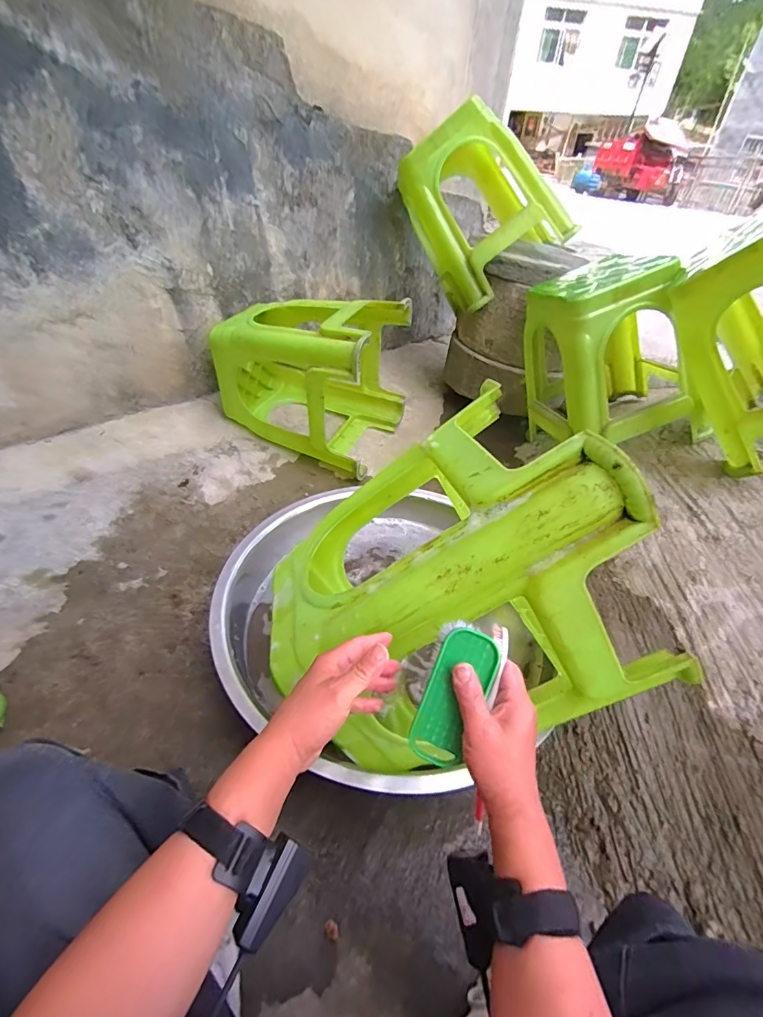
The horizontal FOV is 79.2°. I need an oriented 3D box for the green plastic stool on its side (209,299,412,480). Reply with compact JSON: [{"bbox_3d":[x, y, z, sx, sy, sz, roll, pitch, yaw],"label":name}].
[{"bbox_3d":[-0.212,-0.405,1.365,0.465,0.369,0.449,16,44,12],"label":"green plastic stool on its side"}]

